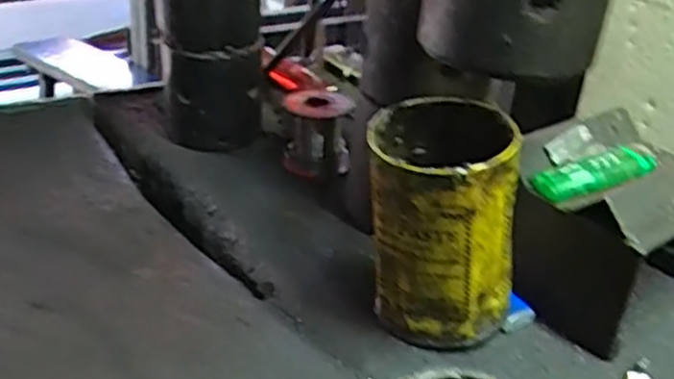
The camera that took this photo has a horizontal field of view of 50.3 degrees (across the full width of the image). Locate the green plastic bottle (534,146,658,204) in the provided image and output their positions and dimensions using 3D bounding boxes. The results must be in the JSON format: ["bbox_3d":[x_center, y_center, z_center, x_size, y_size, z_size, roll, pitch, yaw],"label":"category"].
[{"bbox_3d":[0.146,-0.009,0.406,0.075,0.017,0.023,-11,33,-27],"label":"green plastic bottle"}]

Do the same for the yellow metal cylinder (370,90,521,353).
[{"bbox_3d":[0.055,0.022,0.386,0.079,0.124,0.080,6,28,5],"label":"yellow metal cylinder"}]

